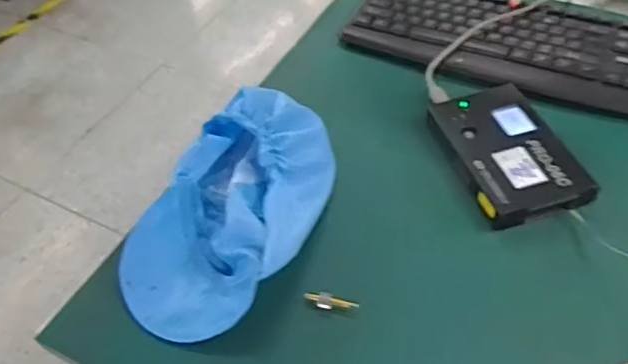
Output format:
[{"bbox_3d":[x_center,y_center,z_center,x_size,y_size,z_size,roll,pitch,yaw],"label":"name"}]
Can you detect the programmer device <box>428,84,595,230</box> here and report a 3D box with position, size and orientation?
[{"bbox_3d":[0.188,-0.032,0.605,0.102,0.022,0.160,-15,49,-8],"label":"programmer device"}]

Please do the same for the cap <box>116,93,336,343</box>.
[{"bbox_3d":[-0.070,0.019,0.567,0.142,0.049,0.260,14,51,17],"label":"cap"}]

